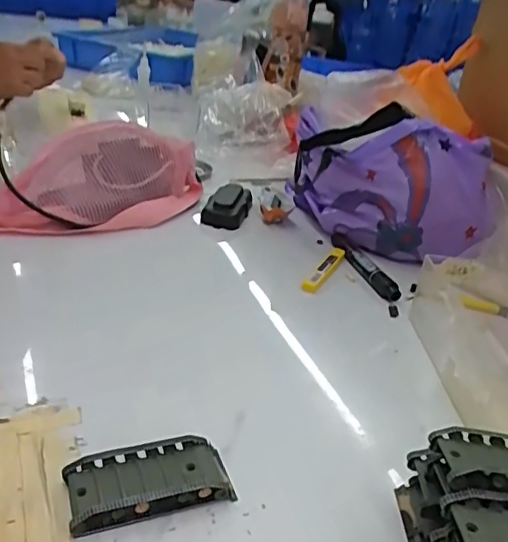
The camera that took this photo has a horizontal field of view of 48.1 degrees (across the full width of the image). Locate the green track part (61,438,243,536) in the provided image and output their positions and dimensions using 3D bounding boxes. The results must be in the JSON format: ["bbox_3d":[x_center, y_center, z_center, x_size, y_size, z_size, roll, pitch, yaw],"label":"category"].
[{"bbox_3d":[-0.063,0.127,0.348,0.095,0.019,0.043,-5,31,-22],"label":"green track part"}]

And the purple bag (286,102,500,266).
[{"bbox_3d":[0.159,-0.106,0.684,0.257,0.151,0.101,18,30,18],"label":"purple bag"}]

